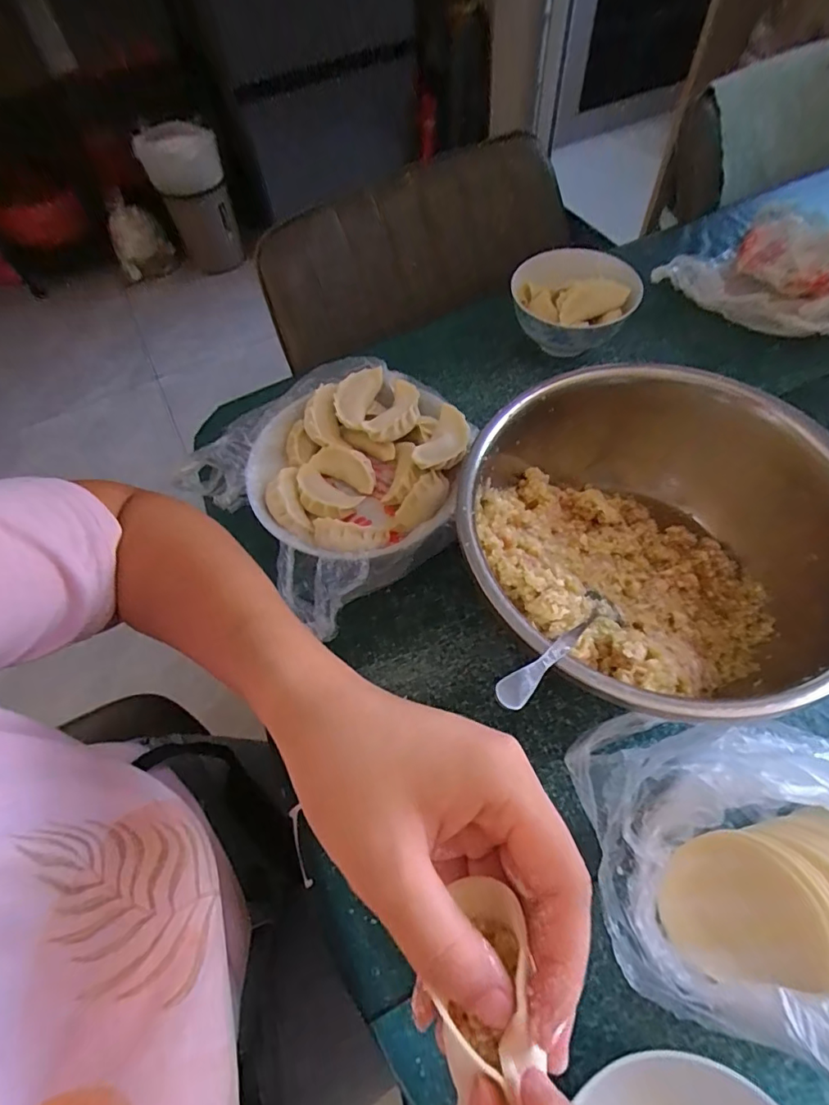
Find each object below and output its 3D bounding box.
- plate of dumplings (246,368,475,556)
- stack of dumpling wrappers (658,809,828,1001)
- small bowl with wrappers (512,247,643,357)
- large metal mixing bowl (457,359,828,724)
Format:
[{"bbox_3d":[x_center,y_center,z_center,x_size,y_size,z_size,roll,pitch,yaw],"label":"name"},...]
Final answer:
[{"bbox_3d":[-0.051,-0.078,0.457,0.180,0.043,0.185,-2,60,3],"label":"plate of dumplings"},{"bbox_3d":[0.214,0.188,0.285,0.142,0.042,0.073,-12,60,-3],"label":"stack of dumpling wrappers"},{"bbox_3d":[0.158,-0.257,0.530,0.109,0.065,0.112,-2,60,3],"label":"small bowl with wrappers"},{"bbox_3d":[0.151,-0.005,0.371,0.230,0.111,0.235,-2,60,3],"label":"large metal mixing bowl"}]

